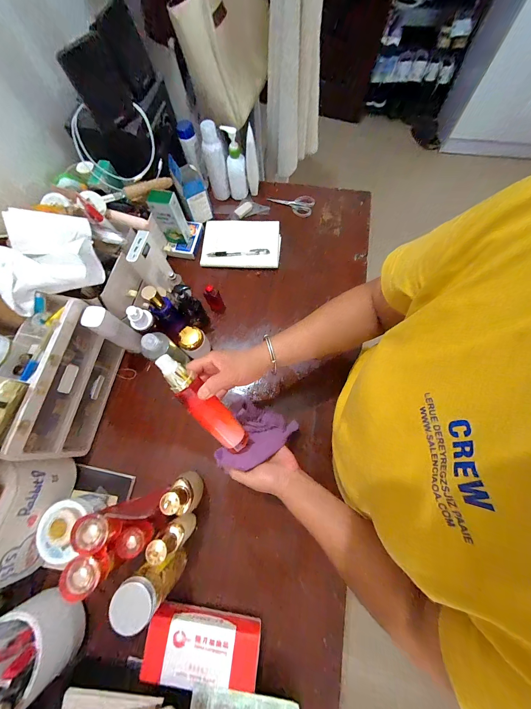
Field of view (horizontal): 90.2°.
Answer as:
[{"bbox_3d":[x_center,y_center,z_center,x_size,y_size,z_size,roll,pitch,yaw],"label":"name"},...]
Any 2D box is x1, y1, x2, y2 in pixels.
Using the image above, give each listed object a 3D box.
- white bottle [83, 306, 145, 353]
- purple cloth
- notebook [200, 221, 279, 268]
[{"bbox_3d":[-0.303,-0.048,0.539,0.034,0.146,0.047,24,74,9],"label":"white bottle"},{"bbox_3d":[-0.018,0.145,0.455,0.113,0.061,0.114,22,74,9],"label":"purple cloth"},{"bbox_3d":[-0.064,-0.291,0.690,0.202,0.017,0.145,4,72,3],"label":"notebook"}]

